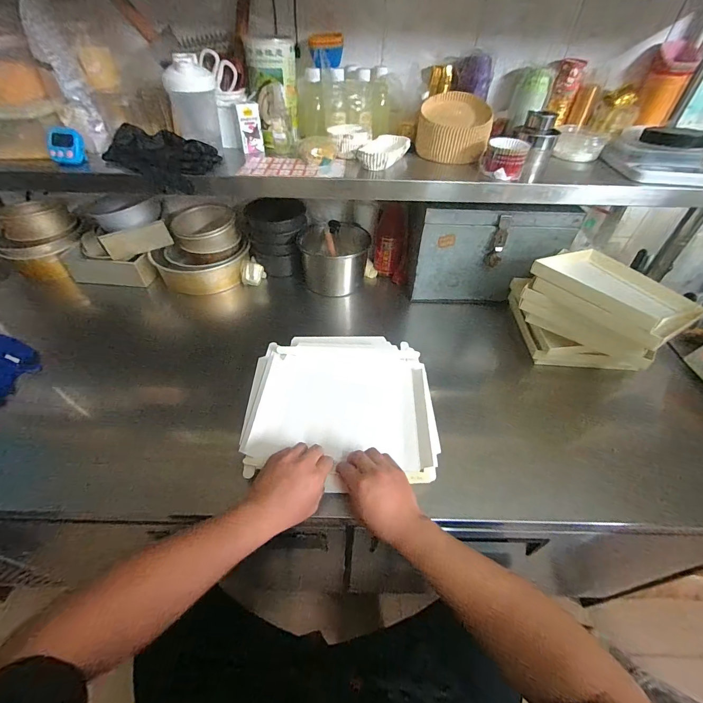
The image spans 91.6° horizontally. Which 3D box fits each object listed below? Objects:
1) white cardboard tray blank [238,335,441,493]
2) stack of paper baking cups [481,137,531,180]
[{"bbox_3d":[-0.020,0.094,0.651,0.333,0.042,0.333,0,47,-2],"label":"white cardboard tray blank"},{"bbox_3d":[0.296,-0.374,0.662,0.077,0.057,0.062,17,49,14],"label":"stack of paper baking cups"}]

